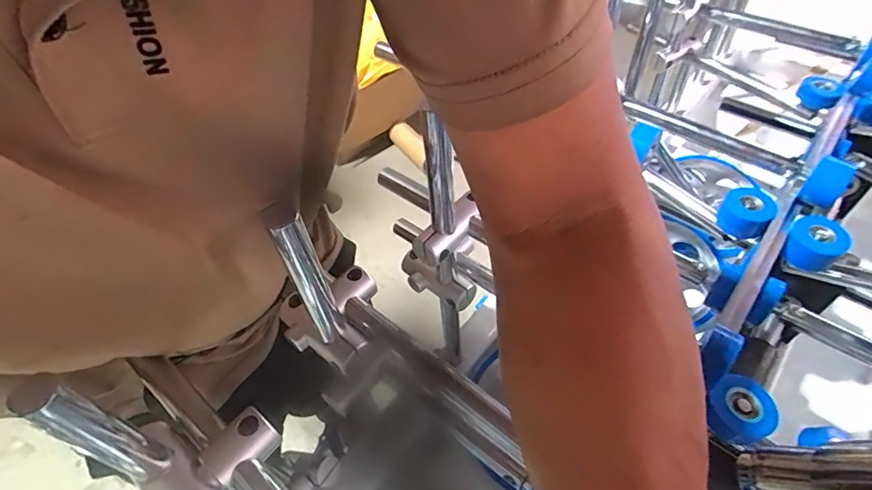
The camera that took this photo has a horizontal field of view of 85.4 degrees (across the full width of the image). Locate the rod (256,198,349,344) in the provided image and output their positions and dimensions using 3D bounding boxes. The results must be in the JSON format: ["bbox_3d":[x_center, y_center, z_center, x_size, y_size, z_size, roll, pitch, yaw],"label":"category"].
[{"bbox_3d":[-0.087,0.029,0.333,0.020,0.157,0.020,-24,53,-16],"label":"rod"}]

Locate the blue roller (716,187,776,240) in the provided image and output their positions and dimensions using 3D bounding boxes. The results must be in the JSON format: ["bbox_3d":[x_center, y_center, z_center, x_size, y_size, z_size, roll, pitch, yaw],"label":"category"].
[{"bbox_3d":[0.329,-0.034,0.504,0.045,0.034,0.048,-2,50,2],"label":"blue roller"}]

